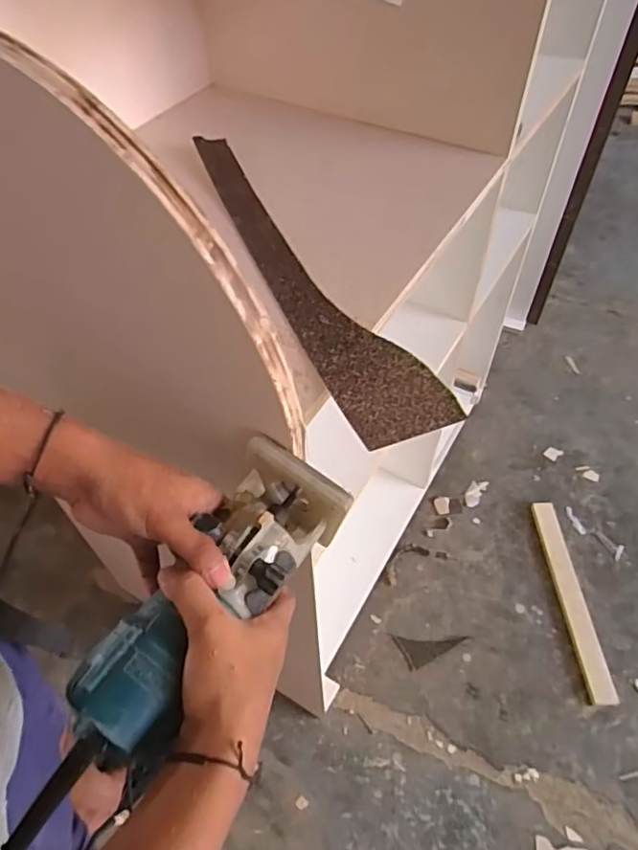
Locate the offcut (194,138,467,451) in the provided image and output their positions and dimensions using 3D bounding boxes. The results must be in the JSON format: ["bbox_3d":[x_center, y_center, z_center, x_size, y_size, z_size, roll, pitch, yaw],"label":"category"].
[{"bbox_3d":[-0.020,-0.175,0.601,0.088,0.027,0.516,-19,54,-13],"label":"offcut"}]

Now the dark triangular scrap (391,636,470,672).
[{"bbox_3d":[0.250,0.507,1.247,0.163,0.004,0.073,2,52,-1],"label":"dark triangular scrap"}]

